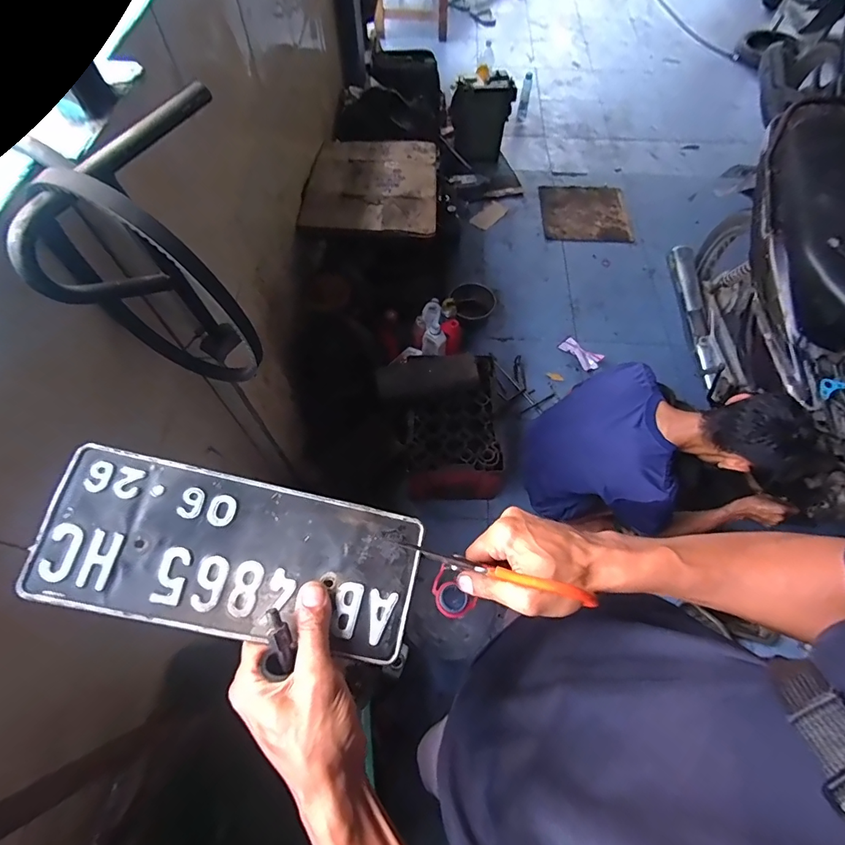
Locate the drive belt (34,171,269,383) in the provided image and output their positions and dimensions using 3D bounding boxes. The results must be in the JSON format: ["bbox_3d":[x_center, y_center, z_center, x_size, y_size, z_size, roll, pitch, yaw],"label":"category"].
[{"bbox_3d":[-0.344,-0.162,0.591,0.220,0.349,0.036,15,64,7],"label":"drive belt"}]

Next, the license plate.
[{"bbox_3d":[-0.138,0.101,0.334,0.265,0.005,0.104,15,73,-8],"label":"license plate"}]

